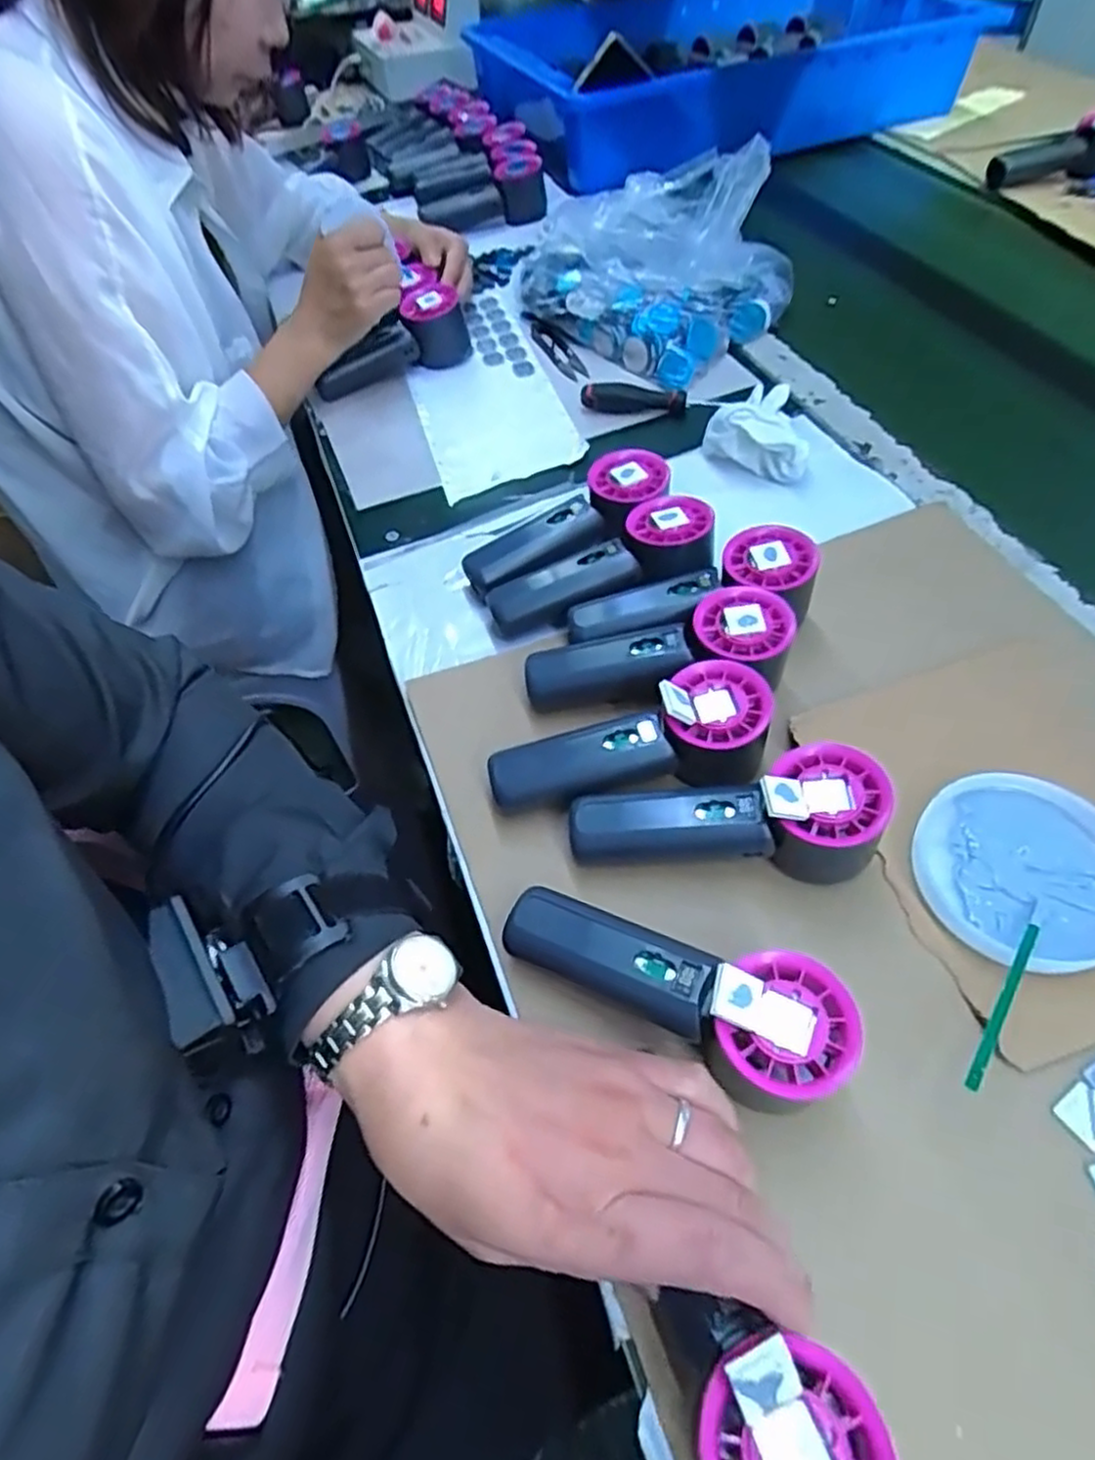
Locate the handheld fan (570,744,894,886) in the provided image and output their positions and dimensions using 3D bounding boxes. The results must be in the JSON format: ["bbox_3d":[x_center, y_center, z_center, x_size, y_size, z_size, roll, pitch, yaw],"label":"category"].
[{"bbox_3d":[0.092,0.049,0.379,0.153,0.064,0.055,-7,54,13],"label":"handheld fan"}]

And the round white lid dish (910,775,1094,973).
[{"bbox_3d":[0.239,0.069,0.366,0.101,0.019,0.097,-2,54,2],"label":"round white lid dish"}]

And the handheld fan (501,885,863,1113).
[{"bbox_3d":[0.051,0.114,0.323,0.152,0.060,0.053,16,56,15],"label":"handheld fan"}]

